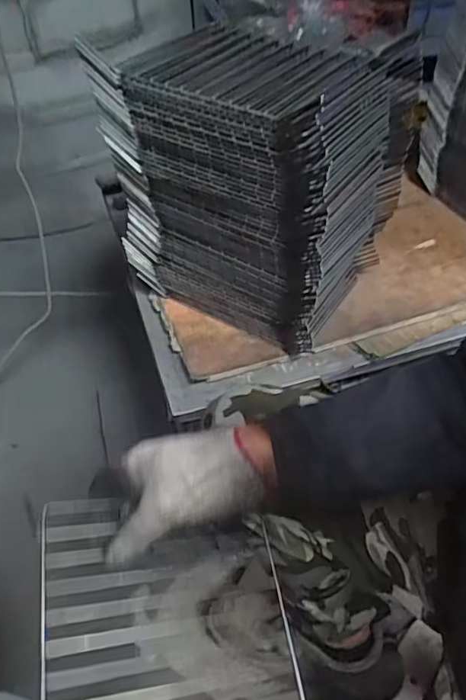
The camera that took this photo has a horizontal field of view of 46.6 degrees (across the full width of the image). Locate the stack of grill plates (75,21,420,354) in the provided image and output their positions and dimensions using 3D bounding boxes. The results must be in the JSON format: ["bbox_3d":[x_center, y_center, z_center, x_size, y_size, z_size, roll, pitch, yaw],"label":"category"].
[{"bbox_3d":[0.032,-0.208,0.701,0.286,0.305,0.242,24,52,22],"label":"stack of grill plates"}]

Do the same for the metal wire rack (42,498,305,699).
[{"bbox_3d":[-0.043,0.227,0.402,0.185,0.007,0.236,-1,56,-17],"label":"metal wire rack"}]

